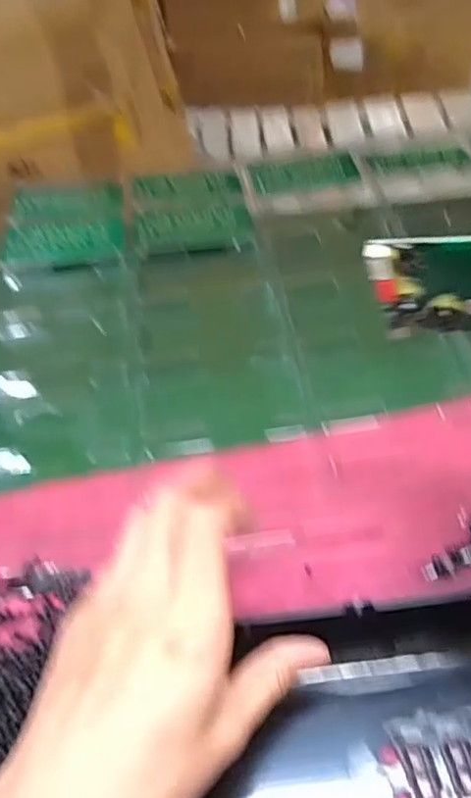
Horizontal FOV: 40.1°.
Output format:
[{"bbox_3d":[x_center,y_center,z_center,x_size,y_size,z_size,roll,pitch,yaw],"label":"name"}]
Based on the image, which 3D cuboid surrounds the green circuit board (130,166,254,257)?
[{"bbox_3d":[-0.042,-0.182,0.607,0.103,0.008,0.131,-9,49,-3],"label":"green circuit board"}]

